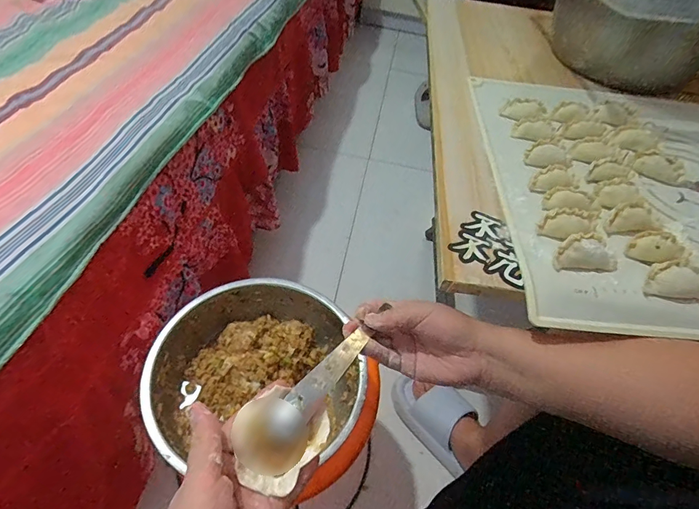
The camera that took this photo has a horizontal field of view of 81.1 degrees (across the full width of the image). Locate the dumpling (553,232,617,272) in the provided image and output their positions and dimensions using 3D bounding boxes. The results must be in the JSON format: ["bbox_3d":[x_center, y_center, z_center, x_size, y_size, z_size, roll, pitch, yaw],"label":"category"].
[{"bbox_3d":[0.214,-0.002,0.372,0.060,0.020,0.027,1,52,-8],"label":"dumpling"}]

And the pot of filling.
[{"bbox_3d":[-0.095,0.151,0.469,0.234,0.105,0.220,4,52,-5],"label":"pot of filling"}]

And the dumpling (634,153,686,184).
[{"bbox_3d":[0.362,-0.102,0.474,0.057,0.020,0.029,6,50,-1],"label":"dumpling"}]

